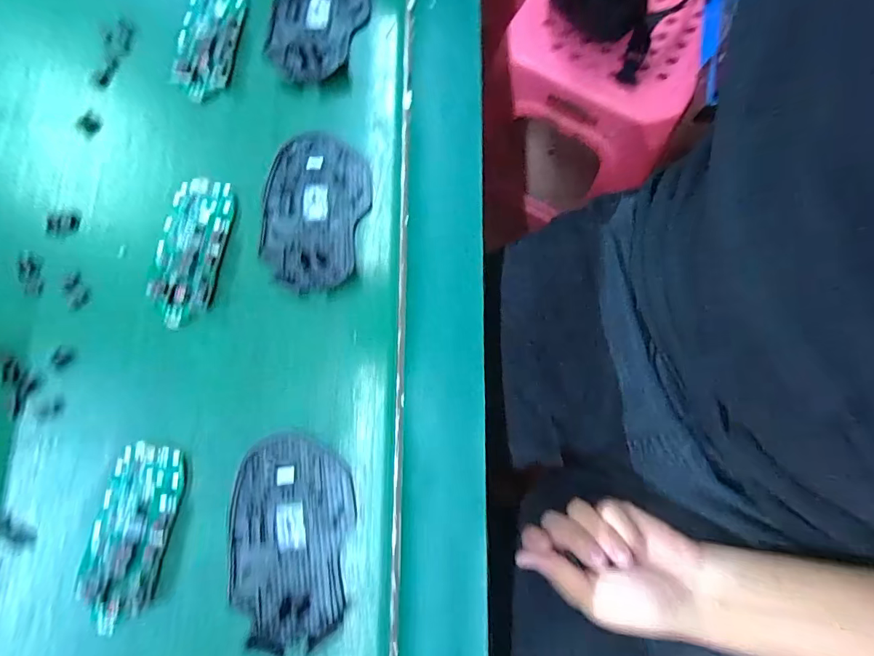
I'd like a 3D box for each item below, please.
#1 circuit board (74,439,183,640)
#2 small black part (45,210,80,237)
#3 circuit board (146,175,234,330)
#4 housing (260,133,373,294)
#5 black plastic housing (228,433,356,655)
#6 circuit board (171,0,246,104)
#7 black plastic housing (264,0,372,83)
[{"bbox_3d":[-0.182,0.121,0.260,0.047,0.009,0.100,7,78,3],"label":"circuit board"},{"bbox_3d":[-0.264,-0.074,0.310,0.021,0.004,0.020,-13,78,-1],"label":"small black part"},{"bbox_3d":[-0.168,-0.053,0.299,0.047,0.008,0.102,9,79,3],"label":"circuit board"},{"bbox_3d":[-0.085,-0.081,0.302,0.070,0.008,0.113,10,79,3],"label":"housing"},{"bbox_3d":[-0.087,0.123,0.260,0.071,0.007,0.112,0,78,1],"label":"black plastic housing"},{"bbox_3d":[-0.173,-0.220,0.334,0.046,0.010,0.100,5,78,3],"label":"circuit board"},{"bbox_3d":[-0.091,-0.234,0.334,0.070,0.009,0.106,12,79,4],"label":"black plastic housing"}]

